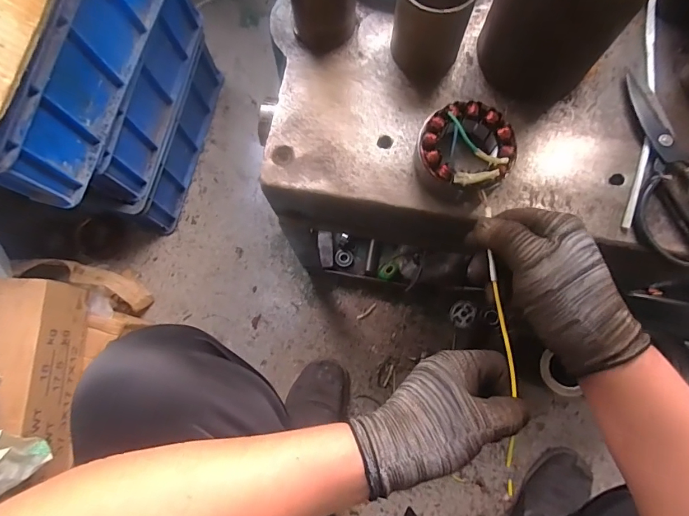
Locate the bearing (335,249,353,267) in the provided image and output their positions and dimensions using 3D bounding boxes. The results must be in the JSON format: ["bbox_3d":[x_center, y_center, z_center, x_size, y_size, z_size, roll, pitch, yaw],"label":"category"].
[{"bbox_3d":[-0.001,0.000,0.834,0.036,0.011,0.036,0,78,1],"label":"bearing"}]

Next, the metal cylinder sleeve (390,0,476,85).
[{"bbox_3d":[0.081,-0.224,0.391,0.068,0.090,0.065,19,78,5],"label":"metal cylinder sleeve"}]

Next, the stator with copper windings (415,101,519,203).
[{"bbox_3d":[0.111,-0.099,0.382,0.084,0.055,0.088,0,78,1],"label":"stator with copper windings"}]

